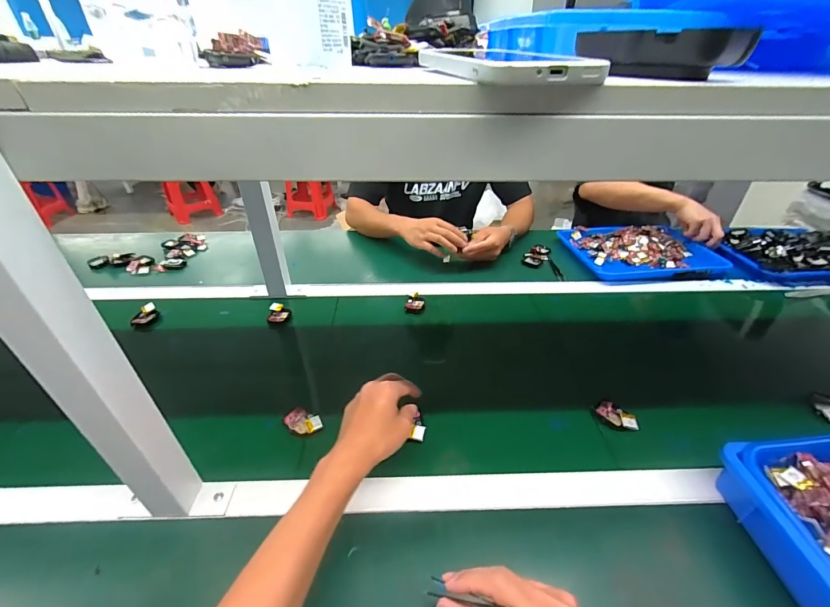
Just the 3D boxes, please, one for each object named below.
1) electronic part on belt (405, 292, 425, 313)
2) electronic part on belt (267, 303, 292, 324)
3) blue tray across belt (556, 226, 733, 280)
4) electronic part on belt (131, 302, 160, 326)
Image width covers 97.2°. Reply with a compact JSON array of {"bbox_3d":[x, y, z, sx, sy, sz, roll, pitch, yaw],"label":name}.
[{"bbox_3d":[0.001,-0.003,0.743,0.038,0.018,0.047,2,33,8],"label":"electronic part on belt"},{"bbox_3d":[-0.263,0.017,0.710,0.042,0.020,0.044,-11,33,-13],"label":"electronic part on belt"},{"bbox_3d":[0.562,-0.129,0.911,0.349,0.051,0.232,-2,32,2],"label":"blue tray across belt"},{"bbox_3d":[-0.520,0.022,0.702,0.046,0.021,0.041,-28,40,-34],"label":"electronic part on belt"}]

